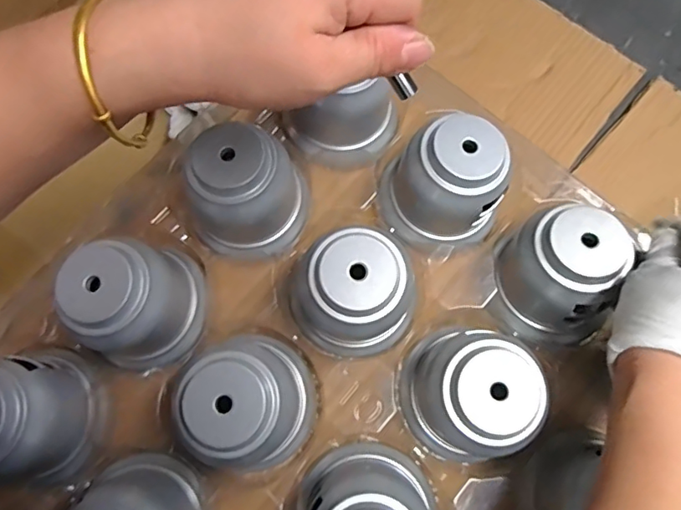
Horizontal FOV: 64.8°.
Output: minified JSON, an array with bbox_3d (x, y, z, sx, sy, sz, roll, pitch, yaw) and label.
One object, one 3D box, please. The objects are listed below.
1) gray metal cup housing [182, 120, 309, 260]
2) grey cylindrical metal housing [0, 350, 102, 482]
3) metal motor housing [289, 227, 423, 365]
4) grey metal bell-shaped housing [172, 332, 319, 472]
[{"bbox_3d":[-0.072,-0.047,0.379,0.085,0.082,0.089,-40,78,-8],"label":"gray metal cup housing"},{"bbox_3d":[-0.198,0.100,0.337,0.068,0.074,0.068,37,79,10],"label":"grey cylindrical metal housing"},{"bbox_3d":[0.007,0.028,0.352,0.074,0.085,0.078,-40,78,-8],"label":"metal motor housing"},{"bbox_3d":[-0.057,0.091,0.336,0.078,0.077,0.084,28,78,8],"label":"grey metal bell-shaped housing"}]

